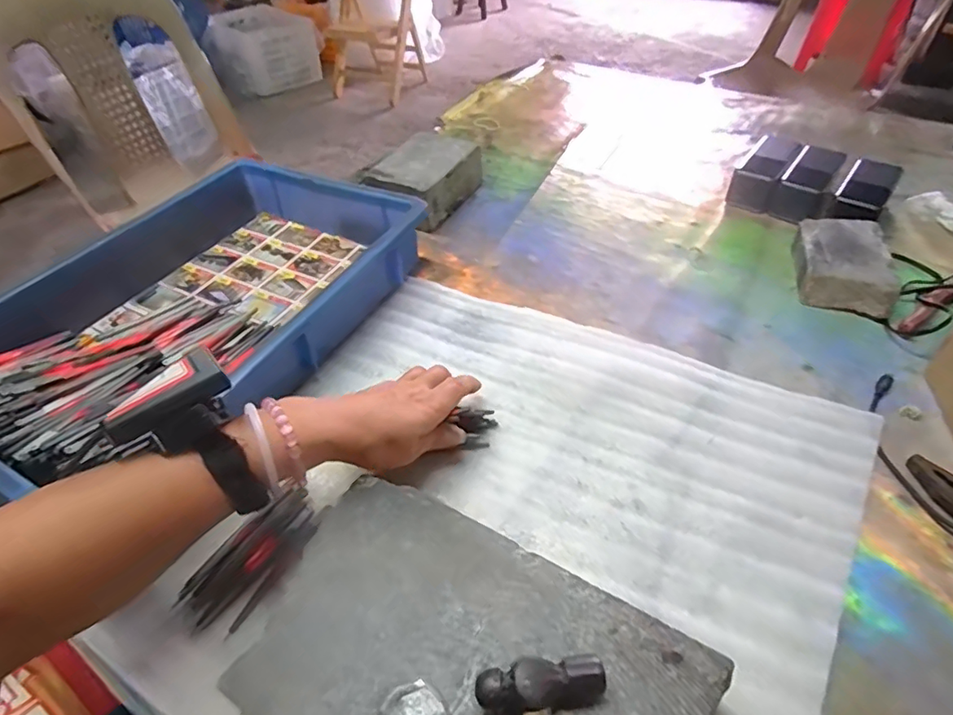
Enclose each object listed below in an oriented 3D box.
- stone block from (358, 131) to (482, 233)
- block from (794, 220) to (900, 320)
[{"bbox_3d":[-0.068,-0.235,0.709,0.096,0.064,0.160,20,49,20],"label":"stone block"},{"bbox_3d":[0.403,-0.105,0.594,0.088,0.046,0.131,10,47,12],"label":"block"}]

